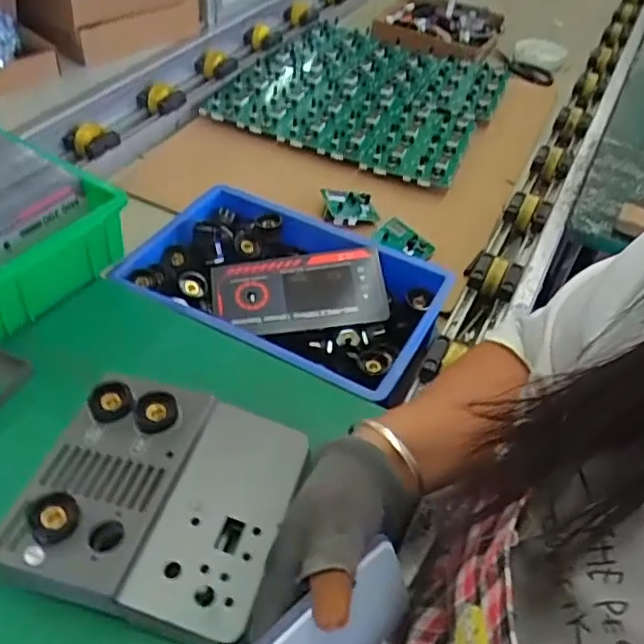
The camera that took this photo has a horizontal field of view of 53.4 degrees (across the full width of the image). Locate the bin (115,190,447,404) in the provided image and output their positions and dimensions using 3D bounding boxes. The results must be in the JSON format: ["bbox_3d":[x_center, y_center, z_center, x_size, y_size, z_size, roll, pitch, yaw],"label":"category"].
[{"bbox_3d":[-0.036,-0.029,0.657,0.291,0.065,0.199,22,46,14],"label":"bin"}]

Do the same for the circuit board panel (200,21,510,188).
[{"bbox_3d":[0.076,-0.392,1.067,0.383,0.027,0.462,21,46,13],"label":"circuit board panel"}]

